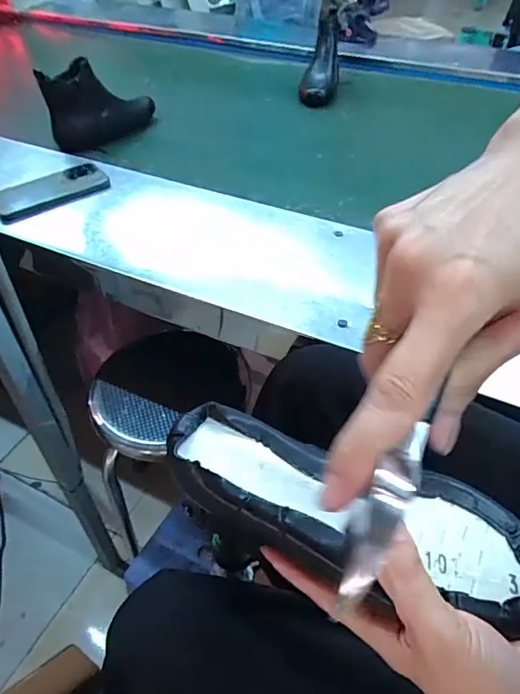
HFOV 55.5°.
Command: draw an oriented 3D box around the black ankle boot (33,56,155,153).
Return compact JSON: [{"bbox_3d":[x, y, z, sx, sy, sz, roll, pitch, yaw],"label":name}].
[{"bbox_3d":[-0.306,-0.471,0.967,0.218,0.150,0.073,-23,50,-20],"label":"black ankle boot"}]

